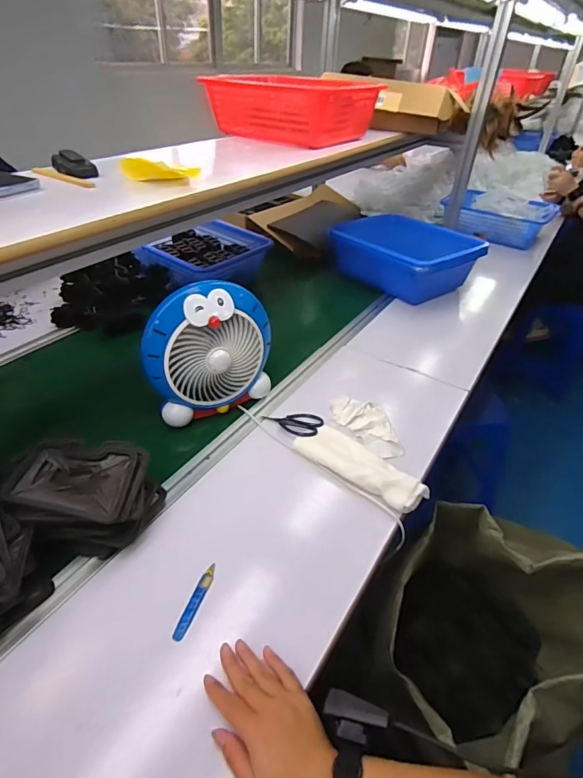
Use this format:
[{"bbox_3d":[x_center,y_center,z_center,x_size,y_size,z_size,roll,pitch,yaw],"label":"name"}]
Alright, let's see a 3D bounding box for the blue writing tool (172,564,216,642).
[{"bbox_3d":[-0.121,0.270,0.557,0.016,0.015,0.097,14,40,13],"label":"blue writing tool"}]

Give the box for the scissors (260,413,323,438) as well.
[{"bbox_3d":[0.003,0.060,0.811,0.107,0.018,0.063,19,41,19],"label":"scissors"}]

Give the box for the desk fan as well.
[{"bbox_3d":[-0.158,-0.080,0.800,0.228,0.215,0.127,-19,44,-25],"label":"desk fan"}]

